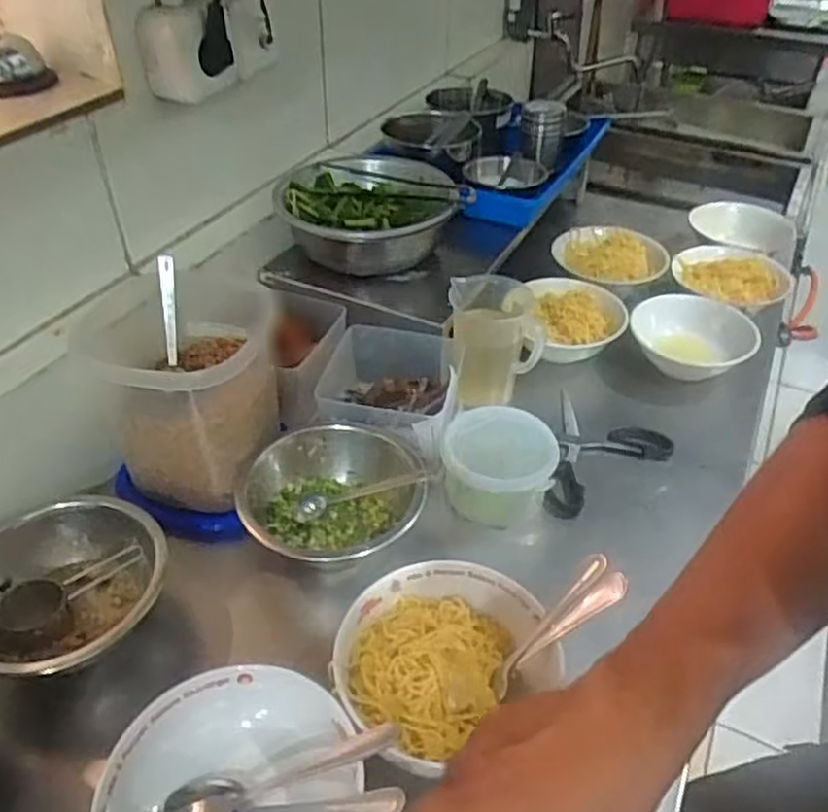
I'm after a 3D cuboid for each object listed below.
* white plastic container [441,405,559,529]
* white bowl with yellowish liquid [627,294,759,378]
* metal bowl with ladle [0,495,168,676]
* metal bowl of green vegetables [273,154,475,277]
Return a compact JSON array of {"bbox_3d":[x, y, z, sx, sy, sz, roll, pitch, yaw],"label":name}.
[{"bbox_3d":[0.086,0.060,0.735,0.111,0.072,0.107,2,41,2],"label":"white plastic container"},{"bbox_3d":[0.356,-0.090,0.922,0.145,0.051,0.151,1,41,0],"label":"white bowl with yellowish liquid"},{"bbox_3d":[-0.295,0.154,0.610,0.162,0.063,0.158,1,41,0],"label":"metal bowl with ladle"},{"bbox_3d":[-0.060,-0.241,0.908,0.202,0.085,0.235,-14,43,-17],"label":"metal bowl of green vegetables"}]

